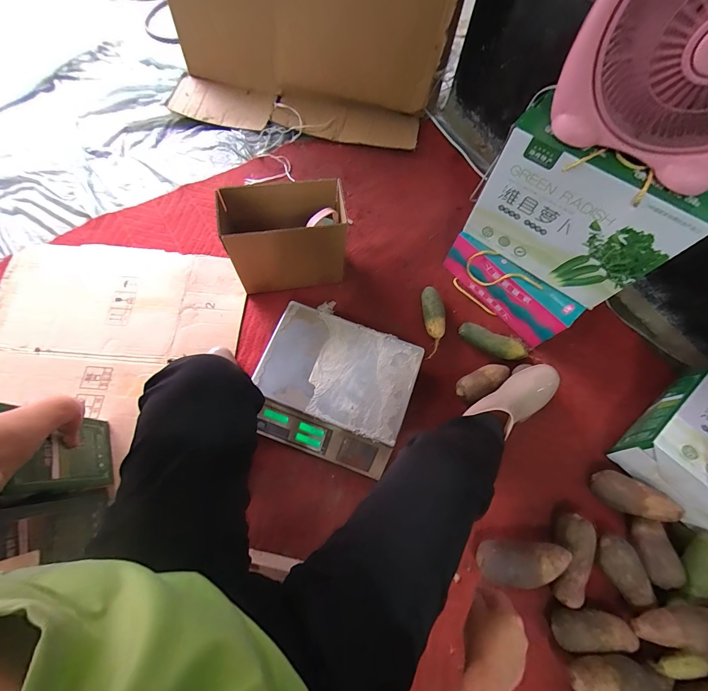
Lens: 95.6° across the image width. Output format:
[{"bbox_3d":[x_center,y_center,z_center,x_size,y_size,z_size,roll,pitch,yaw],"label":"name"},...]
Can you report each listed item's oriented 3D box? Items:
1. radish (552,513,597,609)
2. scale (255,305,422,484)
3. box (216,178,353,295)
[{"bbox_3d":[0.443,0.426,0.638,0.063,0.051,0.166,14,70,4],"label":"radish"},{"bbox_3d":[-0.043,0.096,0.735,0.326,0.103,0.297,20,70,6],"label":"scale"},{"bbox_3d":[-0.166,-0.254,0.788,0.295,0.236,0.139,-8,70,-4],"label":"box"}]

